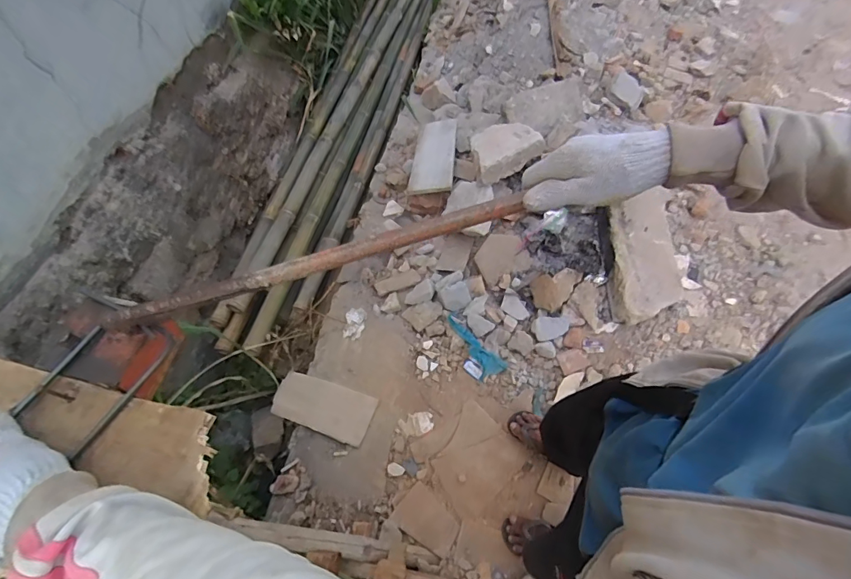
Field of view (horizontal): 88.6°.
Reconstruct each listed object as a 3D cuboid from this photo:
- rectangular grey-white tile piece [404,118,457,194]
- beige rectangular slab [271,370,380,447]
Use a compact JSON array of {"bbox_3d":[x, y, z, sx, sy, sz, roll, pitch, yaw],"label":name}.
[{"bbox_3d":[0.042,-0.582,1.846,0.175,0.038,0.483,6,58,5],"label":"rectangular grey-white tile piece"},{"bbox_3d":[-0.345,0.389,1.464,0.347,0.015,0.162,16,59,11],"label":"beige rectangular slab"}]

